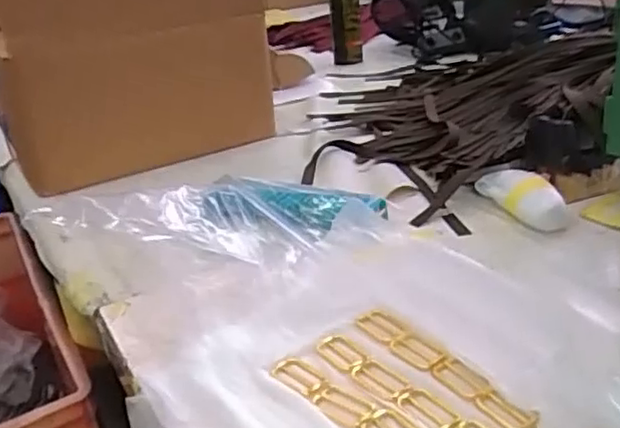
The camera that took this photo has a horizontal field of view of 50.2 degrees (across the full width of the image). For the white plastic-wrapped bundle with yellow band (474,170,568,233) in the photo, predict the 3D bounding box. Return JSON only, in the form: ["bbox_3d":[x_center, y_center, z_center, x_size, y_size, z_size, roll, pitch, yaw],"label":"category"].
[{"bbox_3d":[0.237,-0.020,0.744,0.047,0.034,0.118,-16,28,-20],"label":"white plastic-wrapped bundle with yellow band"}]

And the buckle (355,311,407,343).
[{"bbox_3d":[0.063,0.099,0.581,0.027,0.005,0.042,-25,32,-33],"label":"buckle"}]

